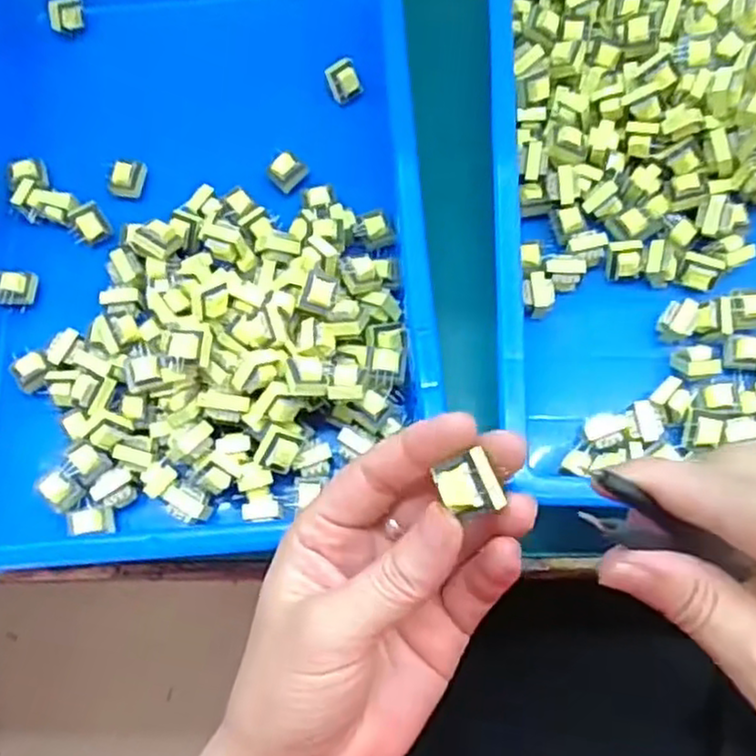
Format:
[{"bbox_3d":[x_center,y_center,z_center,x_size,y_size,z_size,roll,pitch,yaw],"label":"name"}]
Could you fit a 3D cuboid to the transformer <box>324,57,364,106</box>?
[{"bbox_3d":[-0.020,-0.175,0.415,0.021,0.016,0.015,-32,74,-8],"label":"transformer"}]

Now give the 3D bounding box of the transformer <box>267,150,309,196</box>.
[{"bbox_3d":[-0.051,-0.117,0.398,0.020,0.013,0.014,-44,76,-11],"label":"transformer"}]

